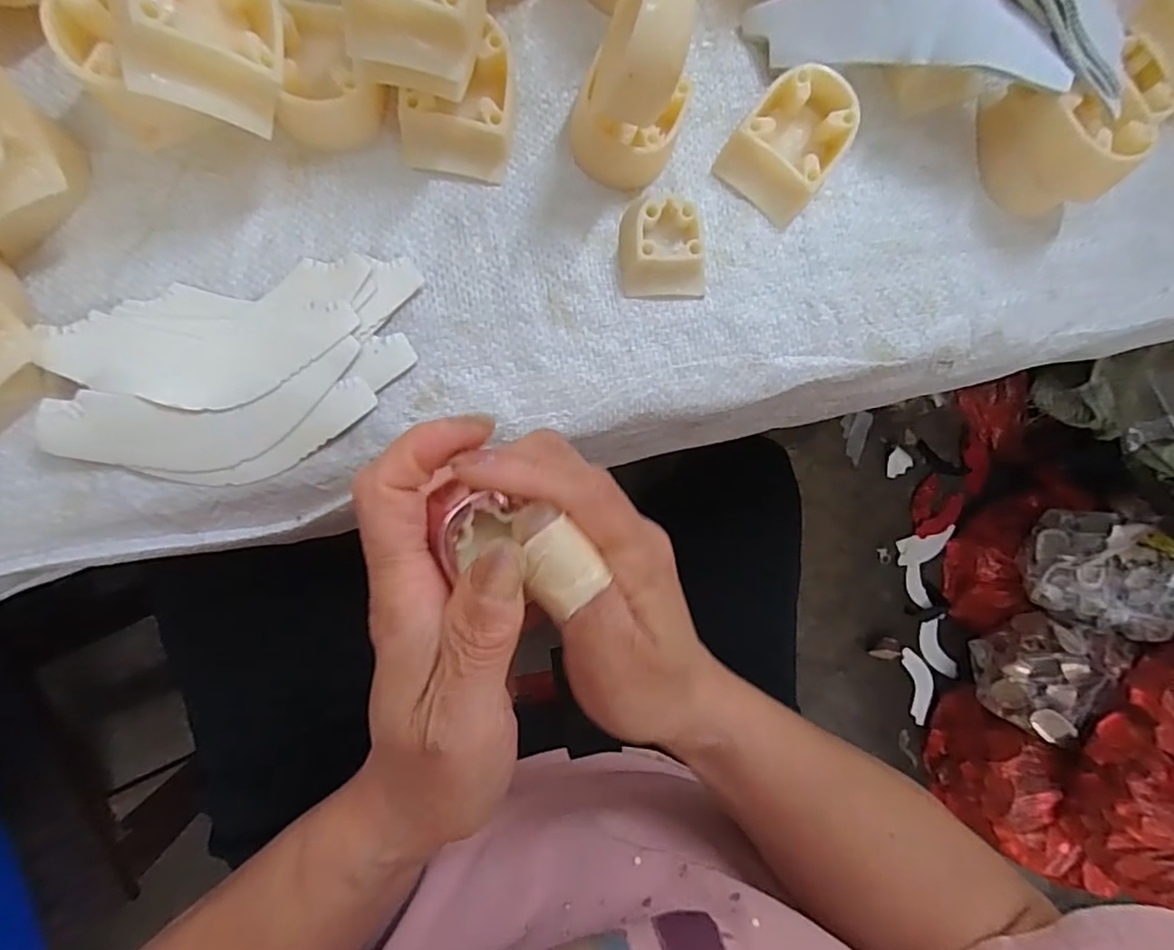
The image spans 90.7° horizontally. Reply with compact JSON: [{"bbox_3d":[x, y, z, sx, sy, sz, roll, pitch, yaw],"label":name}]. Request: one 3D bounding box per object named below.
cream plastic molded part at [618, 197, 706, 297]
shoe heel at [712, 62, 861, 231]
[{"bbox_3d":[0.035,-0.102,0.261,0.037,0.016,0.038,-3,91,-9],"label":"cream plastic molded part"},{"bbox_3d":[0.095,-0.153,0.267,0.045,0.022,0.056,37,85,-8],"label":"shoe heel"}]

